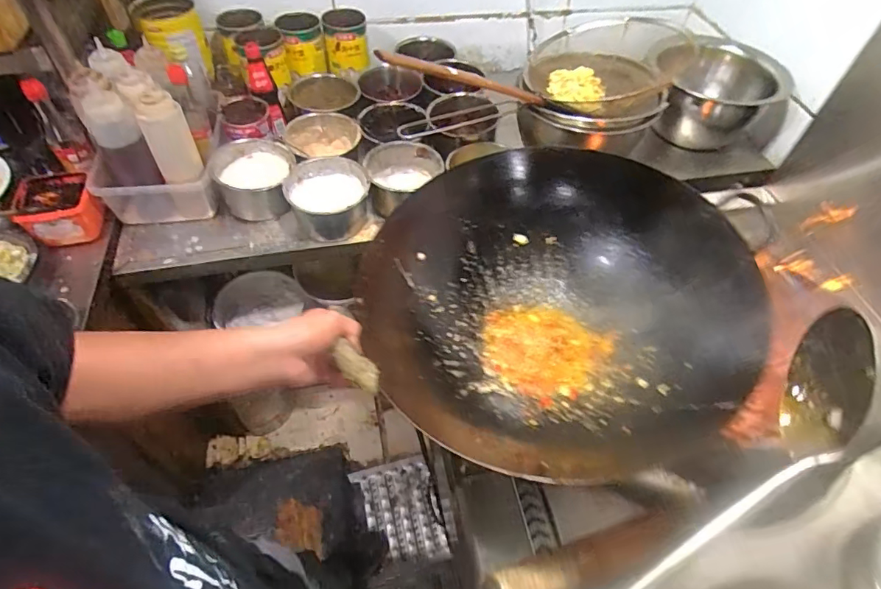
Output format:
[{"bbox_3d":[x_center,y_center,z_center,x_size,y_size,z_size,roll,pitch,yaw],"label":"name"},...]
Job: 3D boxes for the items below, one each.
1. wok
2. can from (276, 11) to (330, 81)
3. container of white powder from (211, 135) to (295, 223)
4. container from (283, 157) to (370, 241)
[{"bbox_3d":[0.134,0.006,0.695,0.448,0.205,0.454,1,53,-2],"label":"wok"},{"bbox_3d":[-0.309,-0.558,1.143,0.094,0.110,0.098,1,53,-2],"label":"can"},{"bbox_3d":[-0.358,-0.225,0.994,0.153,0.080,0.154,-13,55,-13],"label":"container of white powder"},{"bbox_3d":[-0.215,-0.185,0.978,0.150,0.076,0.148,-4,53,-6],"label":"container"}]

